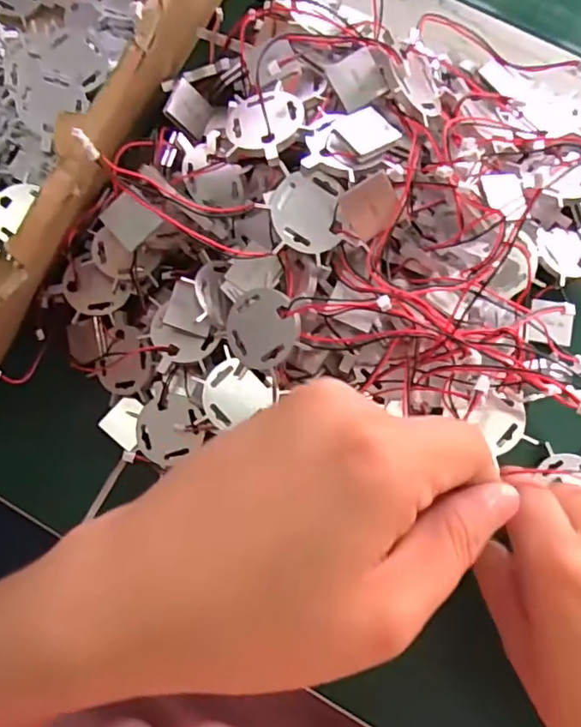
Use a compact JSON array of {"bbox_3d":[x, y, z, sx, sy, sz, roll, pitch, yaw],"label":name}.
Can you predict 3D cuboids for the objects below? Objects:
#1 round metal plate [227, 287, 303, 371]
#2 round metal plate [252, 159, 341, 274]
[{"bbox_3d":[-0.011,-0.014,0.220,0.032,0.004,0.031,0,89,27],"label":"round metal plate"},{"bbox_3d":[0.005,-0.059,0.219,0.028,0.004,0.032,0,97,-8],"label":"round metal plate"}]

